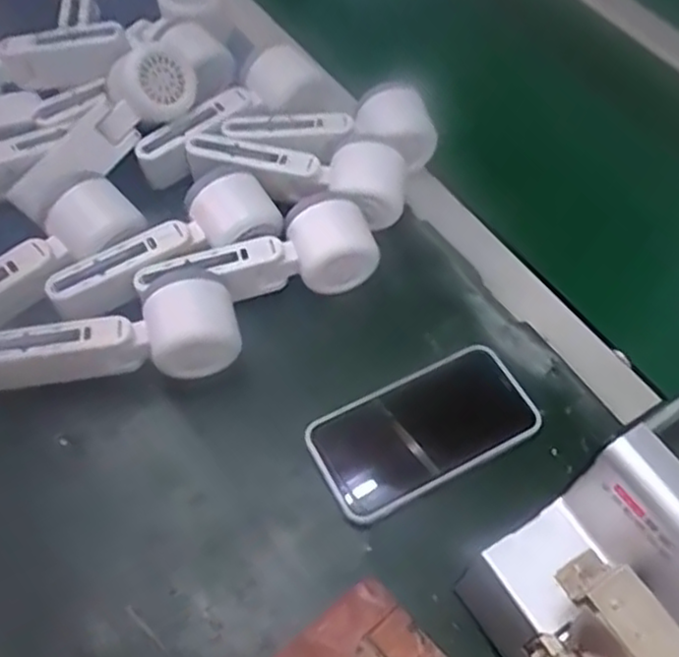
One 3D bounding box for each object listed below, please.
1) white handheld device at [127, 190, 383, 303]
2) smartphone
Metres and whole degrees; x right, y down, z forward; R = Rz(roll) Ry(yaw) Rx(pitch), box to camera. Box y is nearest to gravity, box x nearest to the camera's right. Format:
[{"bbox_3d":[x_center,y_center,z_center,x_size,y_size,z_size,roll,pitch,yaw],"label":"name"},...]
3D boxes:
[{"bbox_3d":[-0.057,-0.049,0.517,0.161,0.056,0.048,-12,58,-11],"label":"white handheld device"},{"bbox_3d":[0.055,0.064,0.478,0.144,0.010,0.075,-23,60,-17],"label":"smartphone"}]

